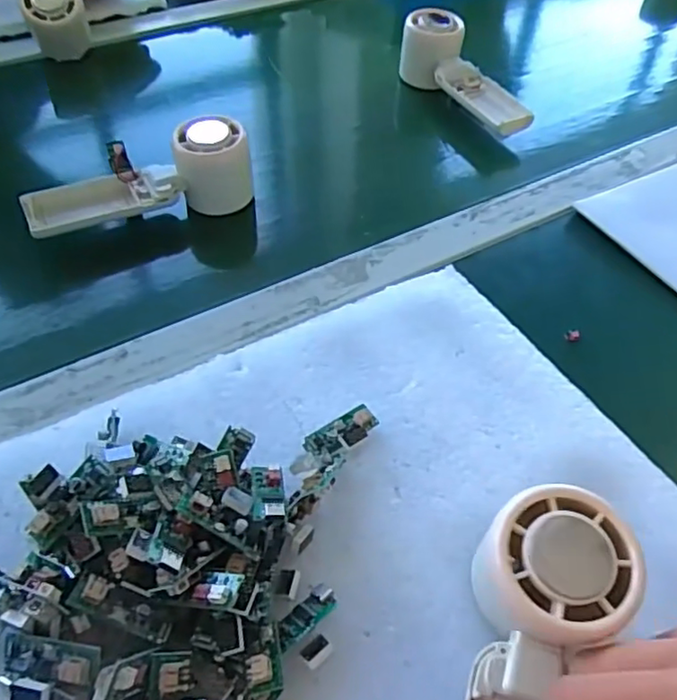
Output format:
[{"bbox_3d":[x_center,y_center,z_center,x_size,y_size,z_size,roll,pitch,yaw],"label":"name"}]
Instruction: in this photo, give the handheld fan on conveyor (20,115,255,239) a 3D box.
[{"bbox_3d":[-0.145,-0.125,0.450,0.162,0.065,0.053,-18,53,-17],"label":"handheld fan on conveyor"}]

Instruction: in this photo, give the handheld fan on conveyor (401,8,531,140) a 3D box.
[{"bbox_3d":[0.122,-0.253,0.561,0.048,0.058,0.157,-26,56,-22],"label":"handheld fan on conveyor"}]

